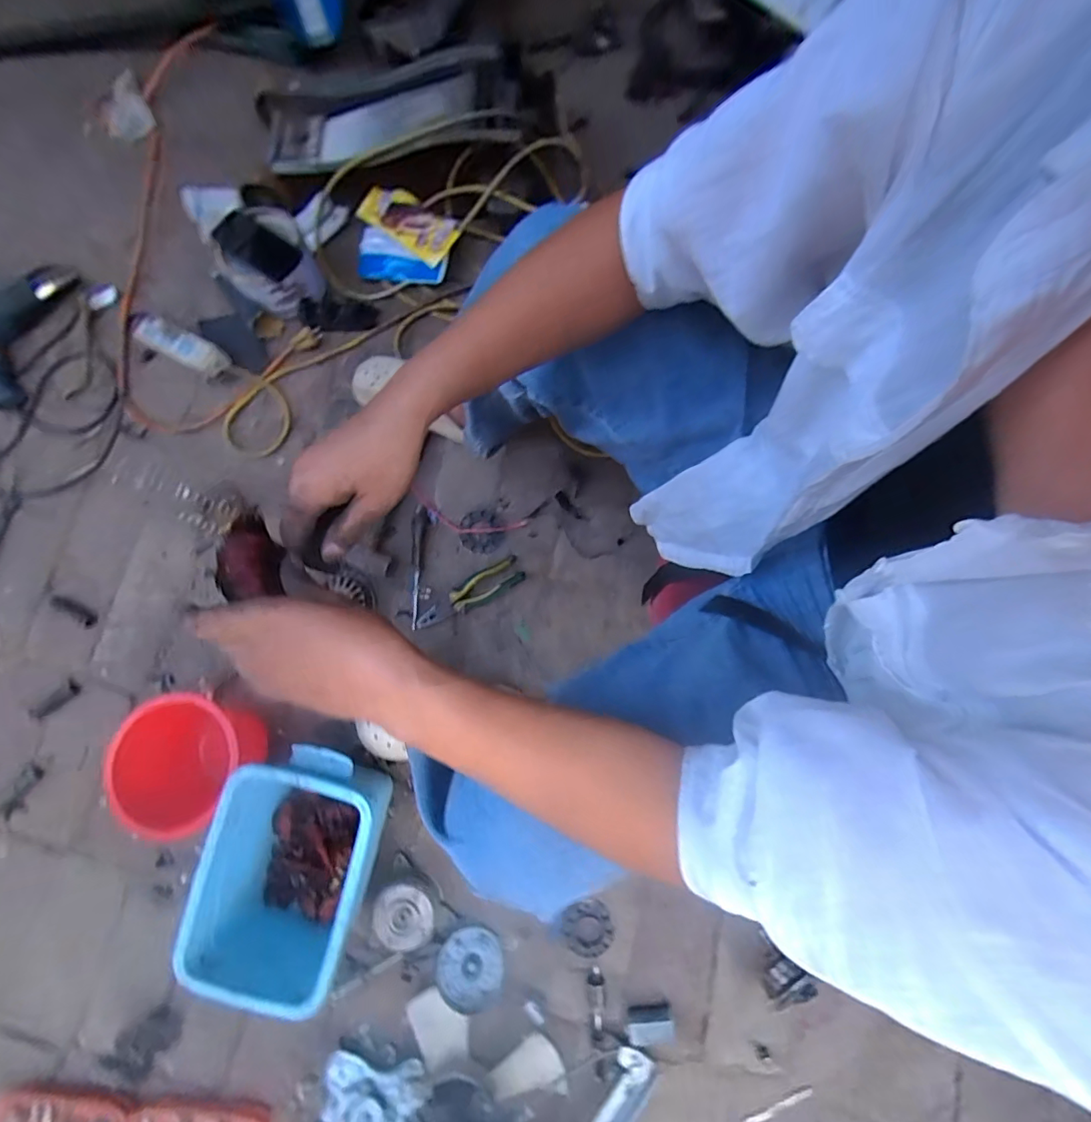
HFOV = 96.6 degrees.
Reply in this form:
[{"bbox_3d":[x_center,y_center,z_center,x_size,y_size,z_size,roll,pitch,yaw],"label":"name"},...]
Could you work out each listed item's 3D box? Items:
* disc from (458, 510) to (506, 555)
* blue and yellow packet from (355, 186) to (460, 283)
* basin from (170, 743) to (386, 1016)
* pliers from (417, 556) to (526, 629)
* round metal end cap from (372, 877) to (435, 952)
[{"bbox_3d":[-0.112,-0.052,0.837,0.073,0.013,0.077,0,79,0],"label":"disc"},{"bbox_3d":[-0.260,-0.606,0.909,0.188,0.035,0.145,8,105,11],"label":"blue and yellow packet"},{"bbox_3d":[-0.333,0.408,0.675,0.200,0.175,0.281,11,79,1],"label":"basin"},{"bbox_3d":[-0.127,0.056,0.810,0.191,0.013,0.053,-30,80,-6],"label":"pliers"},{"bbox_3d":[-0.203,0.511,0.707,0.083,0.037,0.082,0,79,0],"label":"round metal end cap"}]

